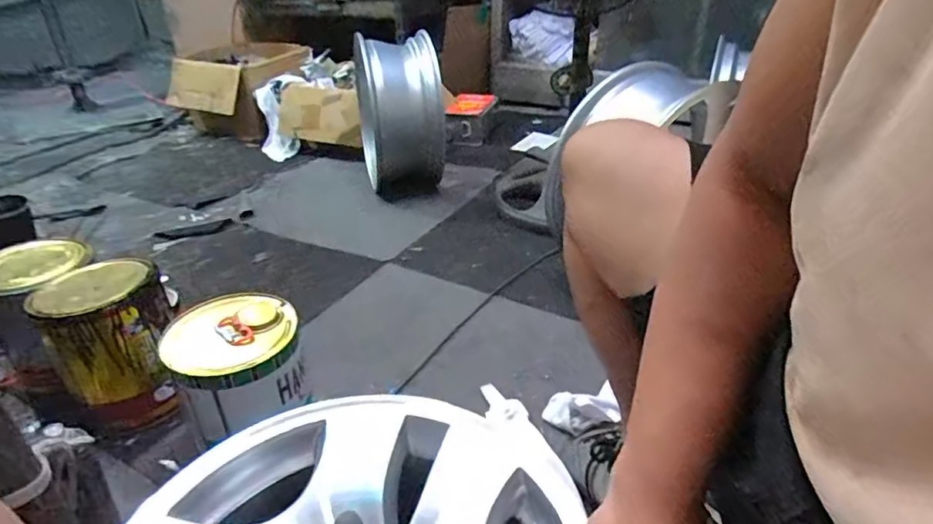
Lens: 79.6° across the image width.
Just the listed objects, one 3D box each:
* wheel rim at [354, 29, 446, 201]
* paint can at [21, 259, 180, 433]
[{"bbox_3d":[-0.188,-0.419,1.631,0.238,0.465,0.402,-7,33,-9],"label":"wheel rim"},{"bbox_3d":[-0.521,0.129,0.845,0.153,0.223,0.167,-1,32,1],"label":"paint can"}]

